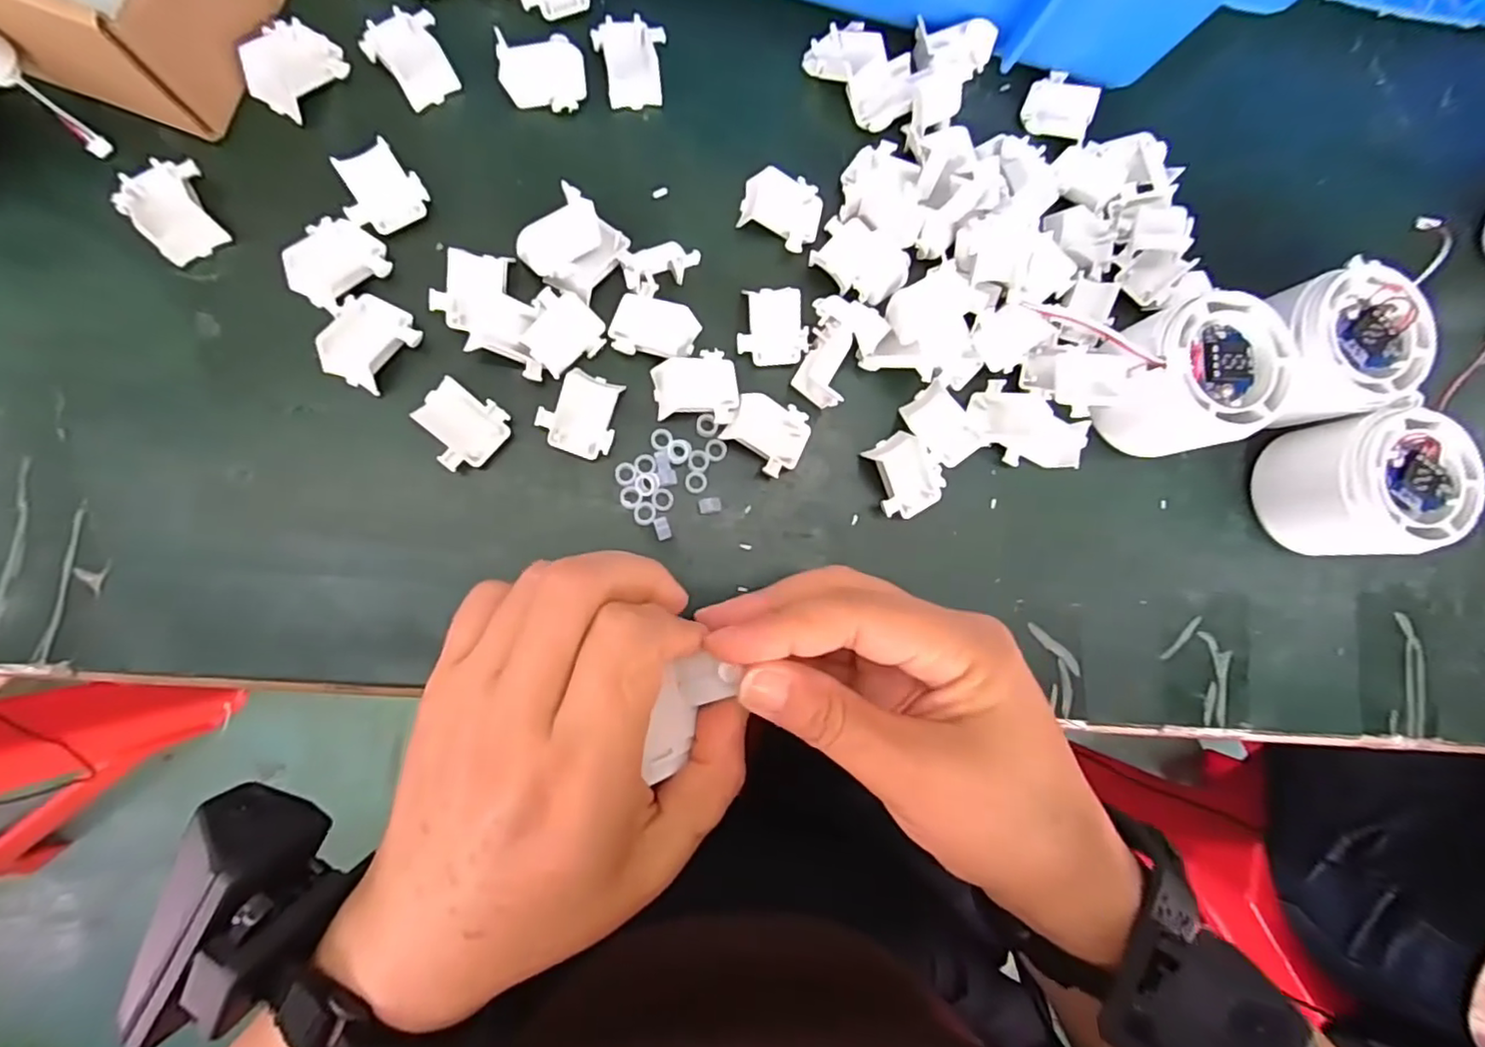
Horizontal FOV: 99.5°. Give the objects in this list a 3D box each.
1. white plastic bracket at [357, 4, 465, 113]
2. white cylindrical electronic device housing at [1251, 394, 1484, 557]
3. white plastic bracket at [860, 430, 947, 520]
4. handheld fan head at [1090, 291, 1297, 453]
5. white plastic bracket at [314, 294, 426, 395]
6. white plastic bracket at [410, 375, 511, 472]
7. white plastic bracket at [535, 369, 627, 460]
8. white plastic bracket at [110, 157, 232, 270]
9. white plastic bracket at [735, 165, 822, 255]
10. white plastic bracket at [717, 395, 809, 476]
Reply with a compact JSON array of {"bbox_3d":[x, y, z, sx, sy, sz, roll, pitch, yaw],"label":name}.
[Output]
[{"bbox_3d":[-0.130,-0.183,0.247,0.028,0.009,0.032,-29,91,-9],"label":"white plastic bracket"},{"bbox_3d":[0.263,-0.017,0.271,0.050,0.053,0.059,-2,87,-8],"label":"white cylindrical electronic device housing"},{"bbox_3d":[0.068,-0.020,0.266,0.029,0.008,0.033,-24,91,-9],"label":"white plastic bracket"},{"bbox_3d":[0.181,-0.059,0.262,0.055,0.049,0.055,-19,90,-9],"label":"handheld fan head"},{"bbox_3d":[-0.142,-0.069,0.236,0.029,0.011,0.034,36,83,-5],"label":"white plastic bracket"},{"bbox_3d":[-0.107,-0.037,0.240,0.031,0.012,0.028,41,82,-4],"label":"white plastic bracket"},{"bbox_3d":[-0.063,-0.044,0.248,0.029,0.007,0.033,17,85,-7],"label":"white plastic bracket"},{"bbox_3d":[-0.209,-0.115,0.230,0.027,0.015,0.032,-30,91,-9],"label":"white plastic bracket"},{"bbox_3d":[0.017,-0.132,0.264,0.034,0.010,0.028,21,84,-7],"label":"white plastic bracket"},{"bbox_3d":[0.010,-0.036,0.258,0.032,0.007,0.029,27,83,-6],"label":"white plastic bracket"}]

